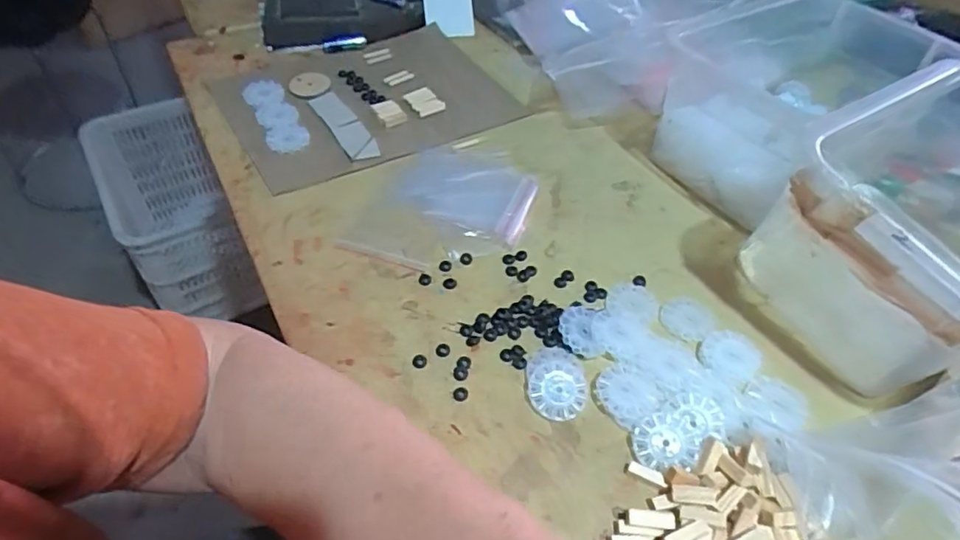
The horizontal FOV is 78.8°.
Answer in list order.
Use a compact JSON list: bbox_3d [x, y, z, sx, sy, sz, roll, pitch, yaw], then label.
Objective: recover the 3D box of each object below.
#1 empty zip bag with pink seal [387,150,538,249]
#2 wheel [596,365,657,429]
[{"bbox_3d":[-0.012,-0.076,0.532,0.123,0.009,0.105,17,50,10],"label":"empty zip bag with pink seal"},{"bbox_3d":[0.101,0.082,0.396,0.039,0.004,0.042,2,49,-3],"label":"wheel"}]

